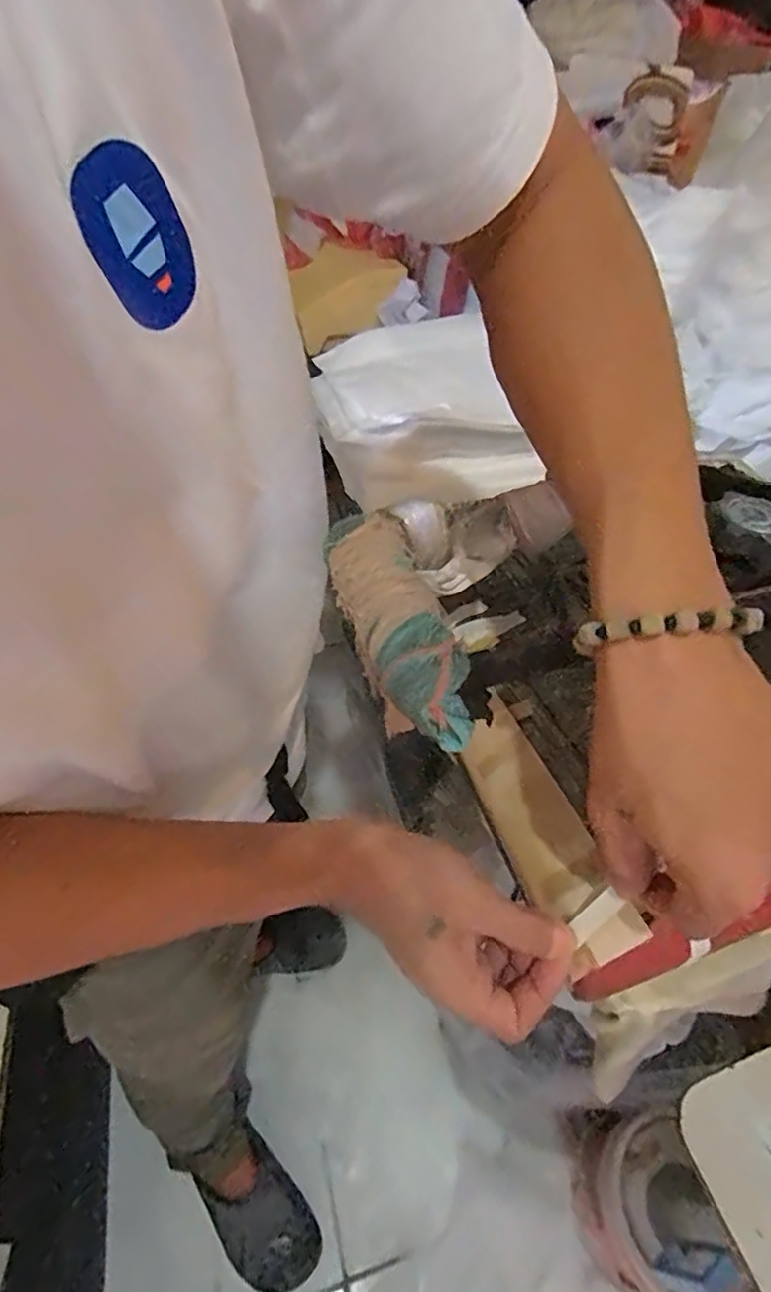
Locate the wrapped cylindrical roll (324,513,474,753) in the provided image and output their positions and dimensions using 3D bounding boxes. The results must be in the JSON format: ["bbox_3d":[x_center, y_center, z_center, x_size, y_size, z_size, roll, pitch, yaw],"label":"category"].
[{"bbox_3d":[0.002,-0.013,0.325,0.047,0.040,0.141,-10,50,-12],"label":"wrapped cylindrical roll"}]

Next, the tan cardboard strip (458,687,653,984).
[{"bbox_3d":[0.088,0.107,0.365,0.050,0.010,0.163,-40,50,15],"label":"tan cardboard strip"}]

